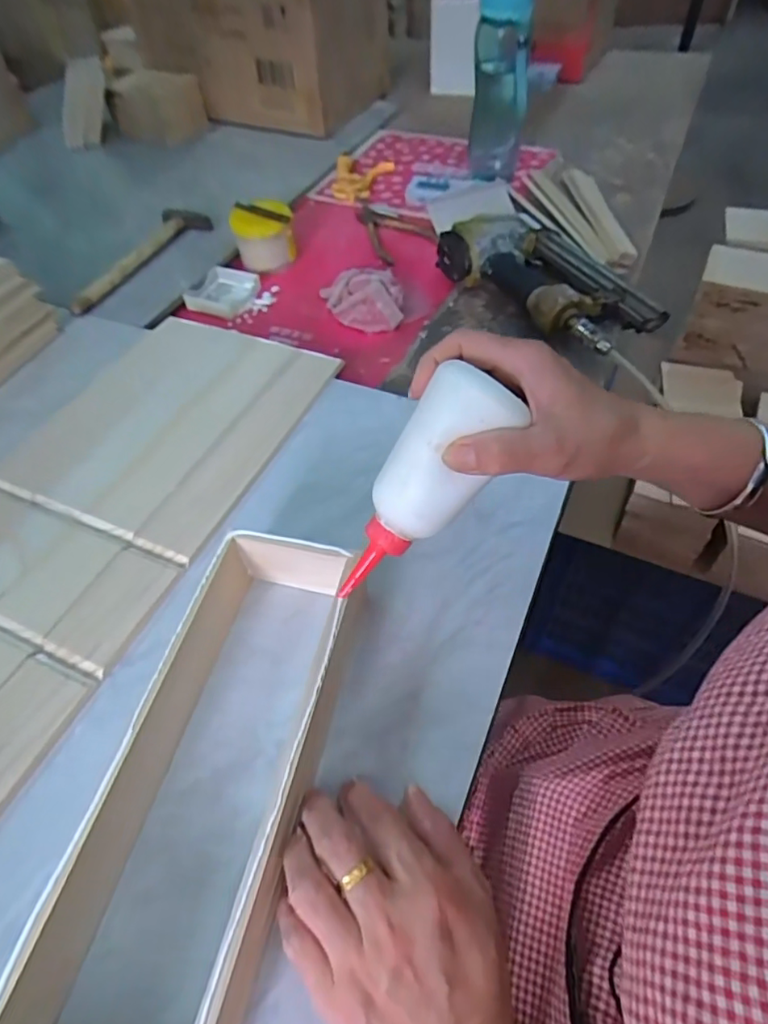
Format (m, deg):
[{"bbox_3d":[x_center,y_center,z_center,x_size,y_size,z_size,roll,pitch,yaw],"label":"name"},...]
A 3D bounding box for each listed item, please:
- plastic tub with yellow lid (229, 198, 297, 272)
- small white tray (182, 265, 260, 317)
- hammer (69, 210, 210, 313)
[{"bbox_3d":[-0.159,-0.364,0.735,0.077,0.070,0.073,-1,53,2],"label":"plastic tub with yellow lid"},{"bbox_3d":[-0.206,-0.284,0.711,0.072,0.022,0.083,20,56,17],"label":"small white tray"},{"bbox_3d":[-0.310,-0.340,0.724,0.077,0.023,0.256,7,53,8],"label":"hammer"}]

